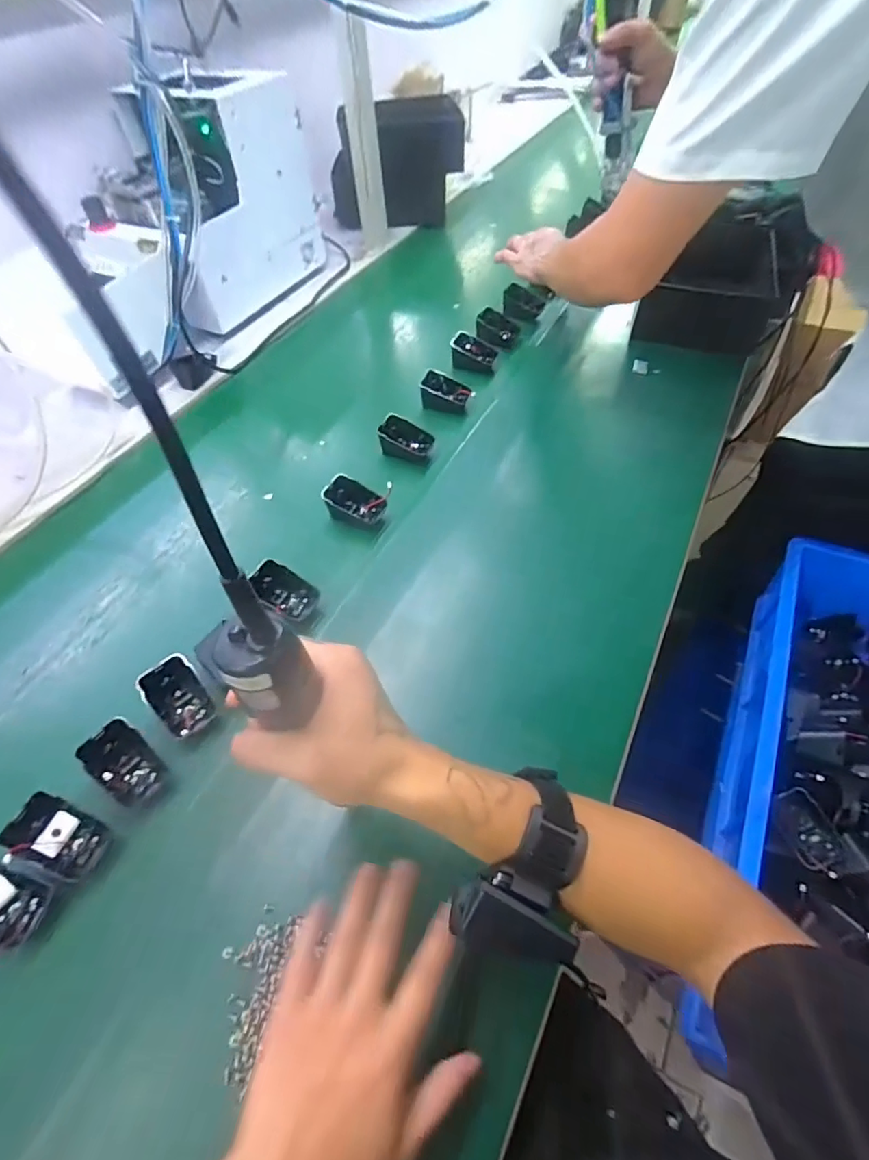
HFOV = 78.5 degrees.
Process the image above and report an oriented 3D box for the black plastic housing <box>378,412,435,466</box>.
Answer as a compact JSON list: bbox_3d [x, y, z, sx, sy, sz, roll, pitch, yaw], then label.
[{"bbox_3d":[-0.035,-0.176,0.685,0.067,0.046,0.044,18,56,17],"label":"black plastic housing"}]

